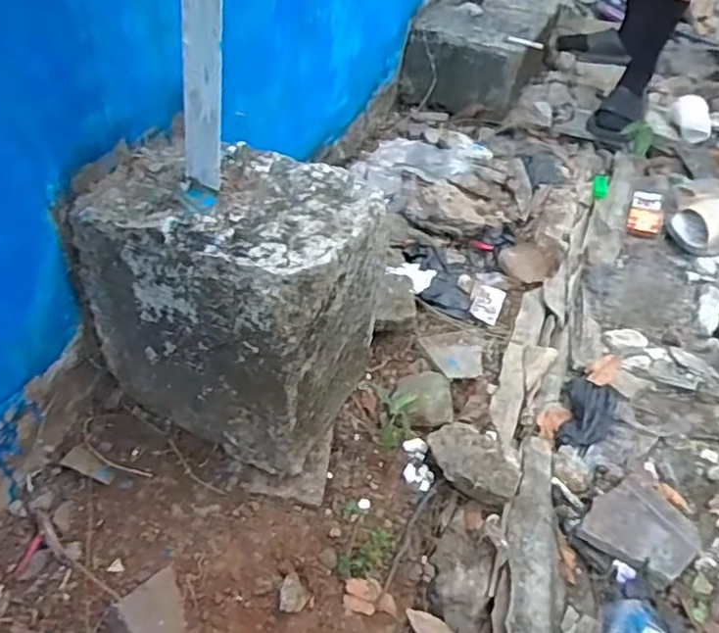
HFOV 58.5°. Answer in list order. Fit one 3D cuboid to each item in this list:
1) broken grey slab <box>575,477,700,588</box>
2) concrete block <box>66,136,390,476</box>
[{"bbox_3d":[0.363,0.273,0.821,0.127,0.018,0.119,33,50,25],"label":"broken grey slab"},{"bbox_3d":[-0.149,-0.024,0.764,0.296,0.284,0.209,24,47,17],"label":"concrete block"}]

